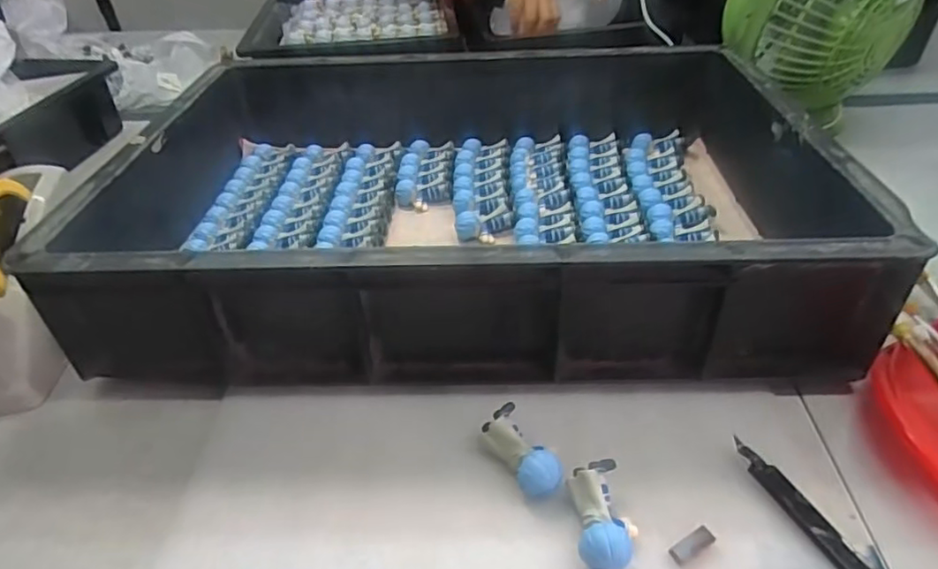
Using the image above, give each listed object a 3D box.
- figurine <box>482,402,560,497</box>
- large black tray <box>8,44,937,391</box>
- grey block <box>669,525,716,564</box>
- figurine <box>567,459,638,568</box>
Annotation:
[{"bbox_3d":[0.034,0.109,0.383,0.027,0.021,0.064,-23,45,-21],"label":"figurine"},{"bbox_3d":[0.003,-0.099,0.553,0.574,0.124,0.404,0,41,4],"label":"large black tray"},{"bbox_3d":[0.129,0.149,0.339,0.029,0.004,0.010,-23,45,-21],"label":"grey block"},{"bbox_3d":[0.079,0.134,0.345,0.035,0.027,0.063,-3,41,1],"label":"figurine"}]

